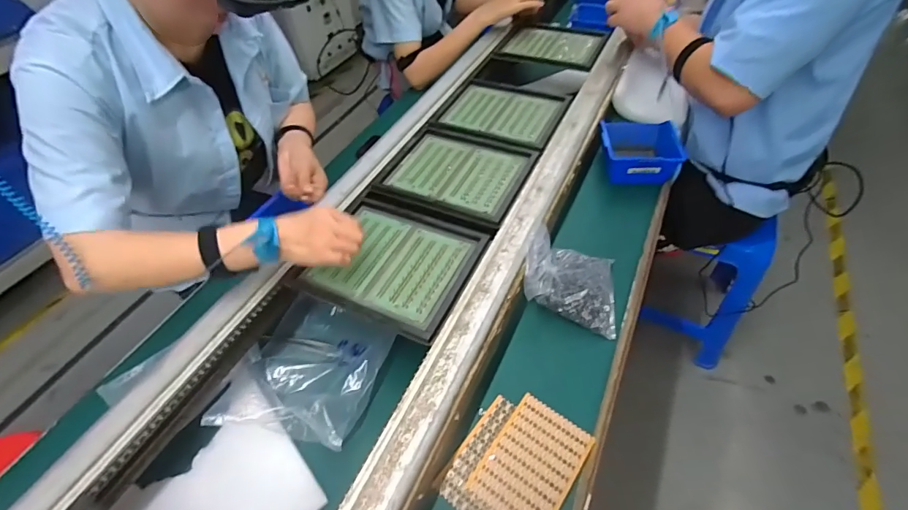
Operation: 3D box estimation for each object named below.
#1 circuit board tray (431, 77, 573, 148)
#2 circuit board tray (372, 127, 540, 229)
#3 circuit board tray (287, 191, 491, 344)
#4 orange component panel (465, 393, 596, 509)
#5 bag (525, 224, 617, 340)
[{"bbox_3d":[0.095,-0.274,0.814,0.215,0.019,0.184,19,52,18],"label":"circuit board tray"},{"bbox_3d":[0.007,-0.140,0.705,0.217,0.014,0.190,21,52,19],"label":"circuit board tray"},{"bbox_3d":[-0.080,0.004,0.593,0.215,0.021,0.190,20,52,18],"label":"circuit board tray"},{"bbox_3d":[0.083,0.221,0.459,0.090,0.009,0.122,29,55,25],"label":"orange component panel"},{"bbox_3d":[0.158,0.032,0.580,0.130,0.064,0.111,12,50,12],"label":"bag"}]

